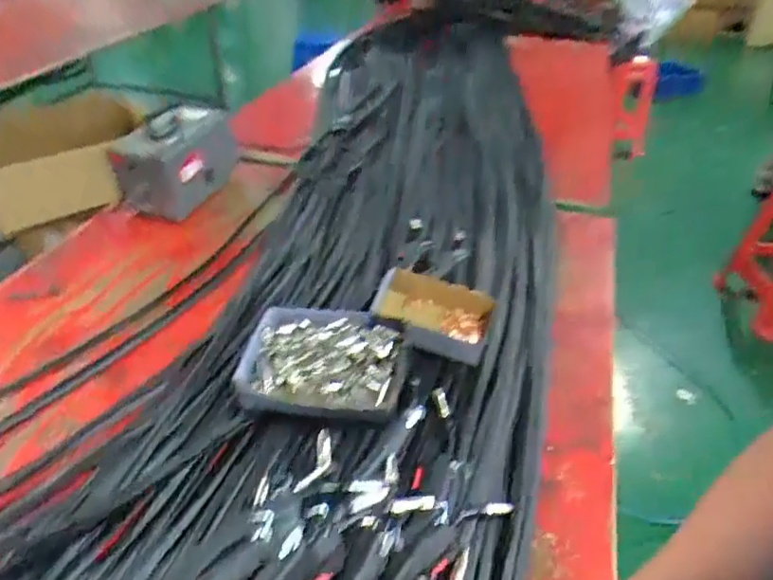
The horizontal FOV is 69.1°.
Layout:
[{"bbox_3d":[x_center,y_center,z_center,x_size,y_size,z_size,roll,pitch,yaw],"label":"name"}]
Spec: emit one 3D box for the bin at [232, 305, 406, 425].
[{"bbox_3d":[-0.100,0.121,0.898,0.253,0.061,0.196,5,40,6],"label":"bin"}]

